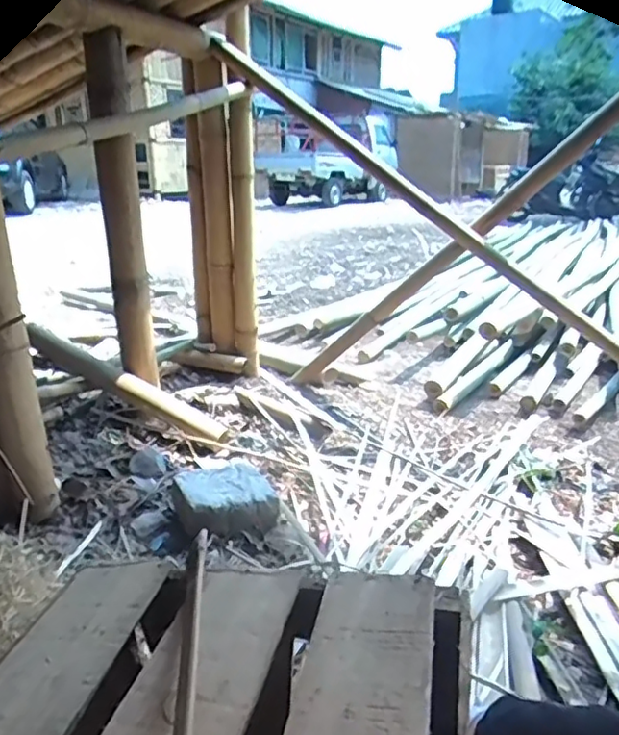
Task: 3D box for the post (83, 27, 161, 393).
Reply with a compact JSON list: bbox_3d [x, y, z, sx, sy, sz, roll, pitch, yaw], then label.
[{"bbox_3d":[-0.517,-0.410,1.703,0.119,0.909,0.107,-6,19,-17],"label":"post"}]

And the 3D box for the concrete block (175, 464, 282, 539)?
[{"bbox_3d":[-0.198,0.301,1.388,0.208,0.074,0.217,-7,19,-22],"label":"concrete block"}]

